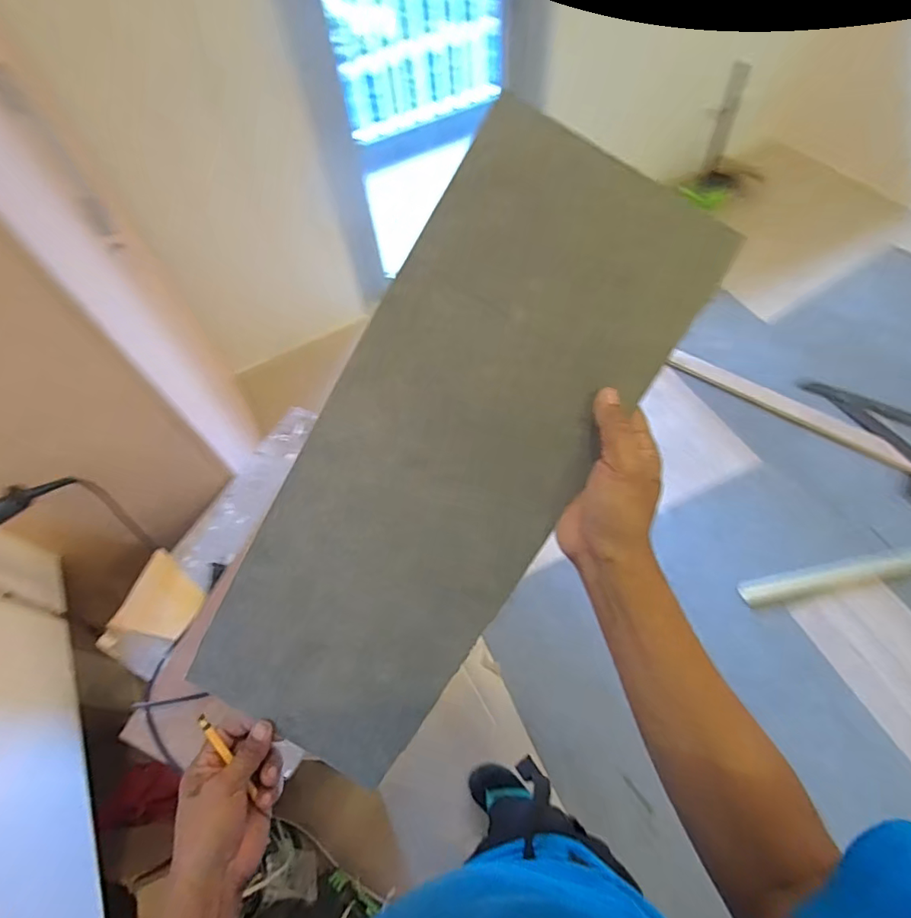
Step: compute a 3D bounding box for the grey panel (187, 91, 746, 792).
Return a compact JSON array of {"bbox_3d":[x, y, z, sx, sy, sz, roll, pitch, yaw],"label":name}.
[{"bbox_3d":[-0.022,0.023,0.410,0.208,0.012,0.545,31,102,0],"label":"grey panel"}]

